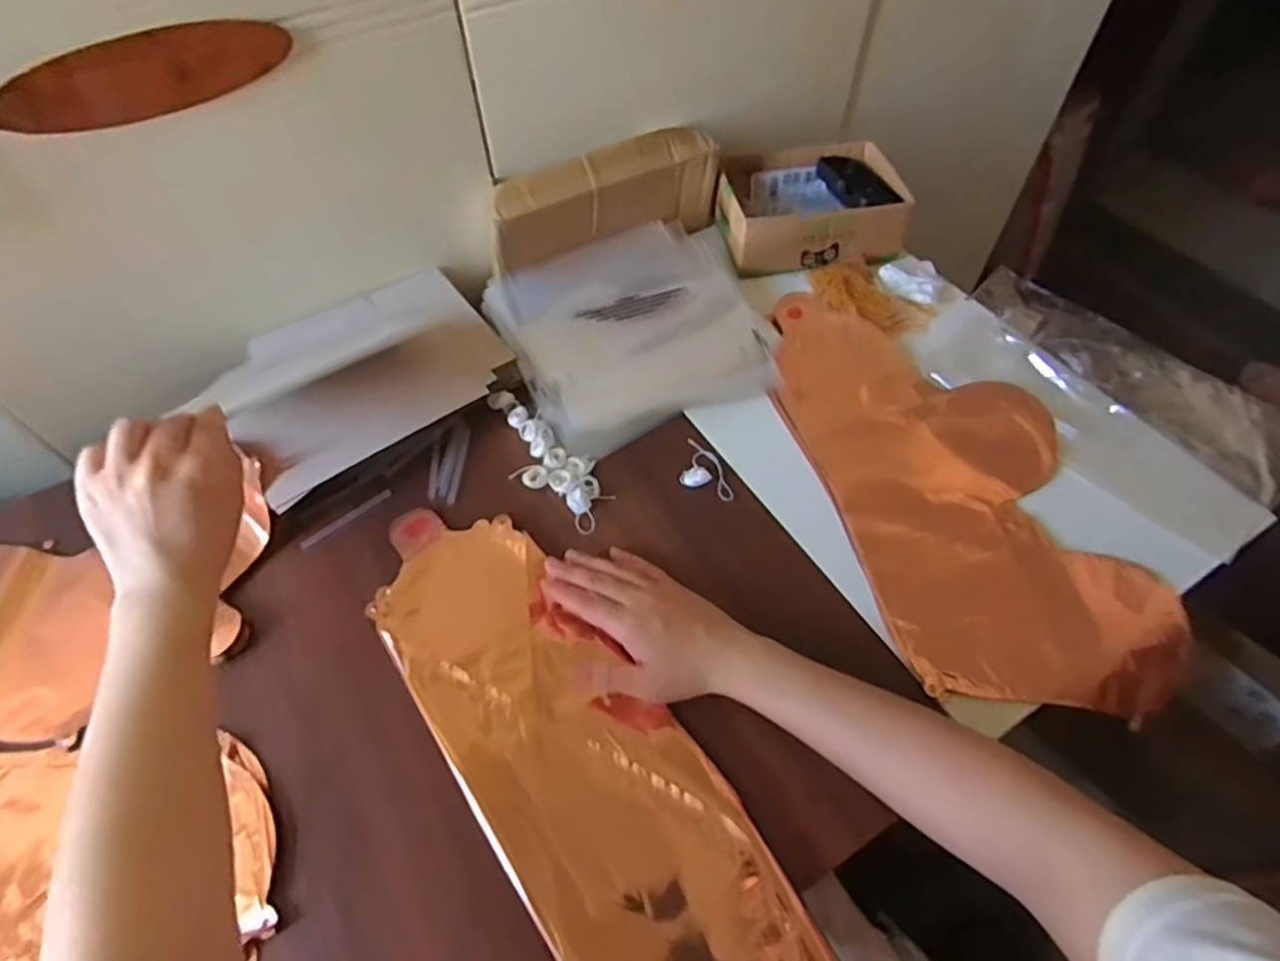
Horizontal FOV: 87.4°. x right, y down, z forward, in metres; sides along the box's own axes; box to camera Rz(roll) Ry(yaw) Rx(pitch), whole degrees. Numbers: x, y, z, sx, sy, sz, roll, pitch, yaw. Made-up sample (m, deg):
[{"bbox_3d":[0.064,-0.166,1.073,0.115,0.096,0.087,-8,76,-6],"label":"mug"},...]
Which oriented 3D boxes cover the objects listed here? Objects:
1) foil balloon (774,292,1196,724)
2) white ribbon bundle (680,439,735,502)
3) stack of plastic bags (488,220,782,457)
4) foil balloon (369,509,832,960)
[{"bbox_3d":[0.258,-0.015,0.579,0.216,0.029,0.438,-12,55,-8],"label":"foil balloon"},{"bbox_3d":[0.052,-0.011,0.577,0.038,0.009,0.073,-13,55,-8],"label":"white ribbon bundle"},{"bbox_3d":[-0.001,-0.155,0.663,0.248,0.035,0.233,-23,57,-14],"label":"stack of plastic bags"},{"bbox_3d":[-0.048,0.180,0.445,0.131,0.013,0.430,-33,61,-21],"label":"foil balloon"}]

